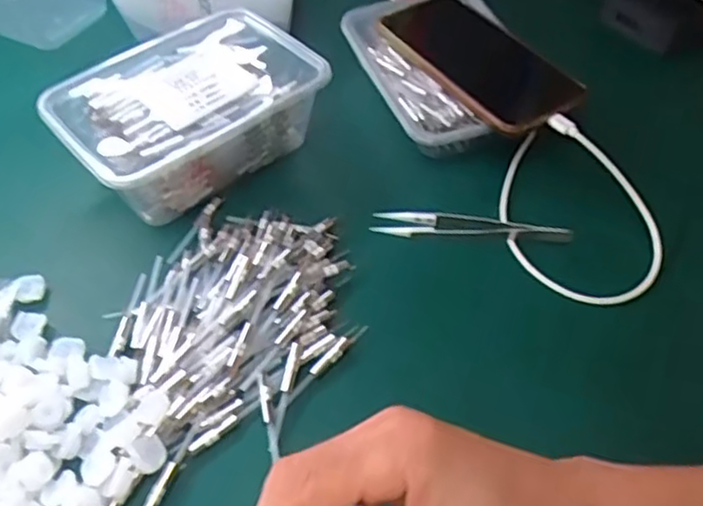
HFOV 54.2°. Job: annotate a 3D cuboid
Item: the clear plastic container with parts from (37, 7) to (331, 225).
[{"bbox_3d":[-0.111,-0.096,0.478,0.171,0.057,0.119,-31,56,-23],"label":"clear plastic container with parts"}]

